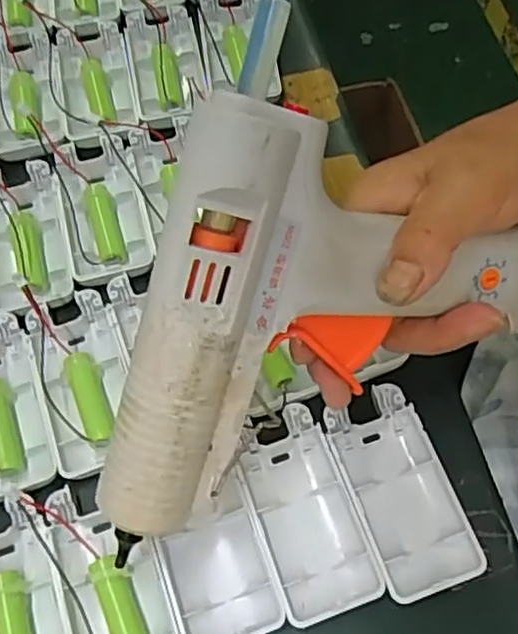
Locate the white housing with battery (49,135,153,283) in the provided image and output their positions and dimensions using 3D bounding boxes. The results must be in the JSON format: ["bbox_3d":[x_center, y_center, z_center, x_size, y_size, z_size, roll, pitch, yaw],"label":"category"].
[{"bbox_3d":[-0.090,-0.062,0.393,0.046,0.024,0.090,-16,64,-6],"label":"white housing with battery"}]

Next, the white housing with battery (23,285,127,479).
[{"bbox_3d":[-0.091,0.031,0.348,0.041,0.017,0.096,-16,64,-5],"label":"white housing with battery"}]

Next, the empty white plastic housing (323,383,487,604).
[{"bbox_3d":[0.065,0.080,0.319,0.045,0.013,0.091,-19,65,-7],"label":"empty white plastic housing"}]

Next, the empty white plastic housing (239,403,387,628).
[{"bbox_3d":[0.021,0.090,0.316,0.043,0.013,0.091,-17,65,-6],"label":"empty white plastic housing"}]

